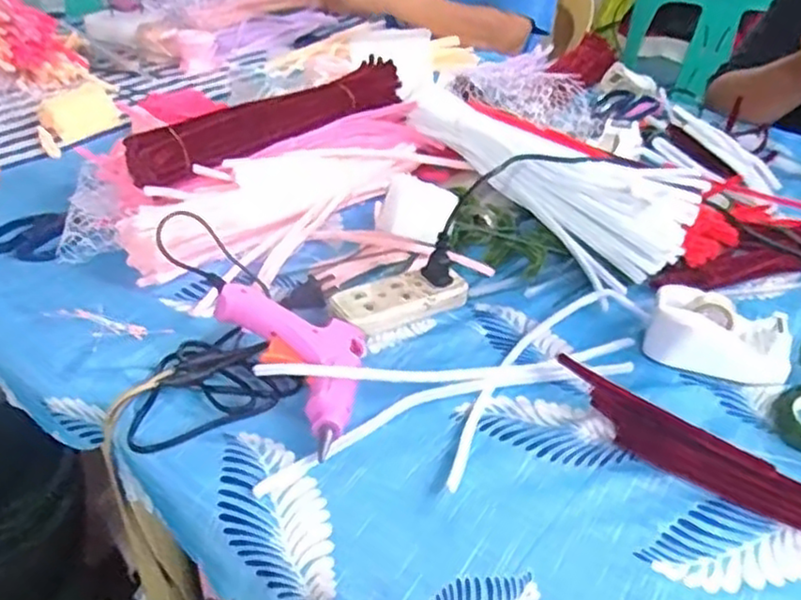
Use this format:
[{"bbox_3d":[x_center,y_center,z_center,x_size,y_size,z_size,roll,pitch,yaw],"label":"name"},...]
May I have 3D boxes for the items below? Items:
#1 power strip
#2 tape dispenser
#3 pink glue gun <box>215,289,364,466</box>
[{"bbox_3d":[-0.001,0.002,0.557,0.107,0.026,0.041,-20,42,-28],"label":"power strip"},{"bbox_3d":[0.240,0.027,0.529,0.100,0.037,0.058,14,38,16],"label":"tape dispenser"},{"bbox_3d":[-0.056,0.032,0.471,0.088,0.052,0.123,-28,46,-34],"label":"pink glue gun"}]

